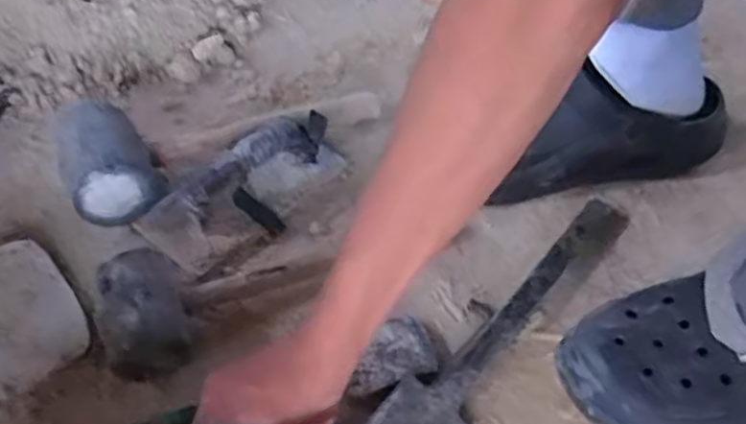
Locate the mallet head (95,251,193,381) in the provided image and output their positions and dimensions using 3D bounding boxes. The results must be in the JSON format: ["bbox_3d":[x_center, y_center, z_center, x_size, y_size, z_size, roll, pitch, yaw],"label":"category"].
[{"bbox_3d":[-0.167,0.079,0.533,0.060,0.059,0.091,-20,59,-10],"label":"mallet head"}]

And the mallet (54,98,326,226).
[{"bbox_3d":[-0.157,-0.054,0.618,0.228,0.074,0.109,-11,58,-4],"label":"mallet"}]

